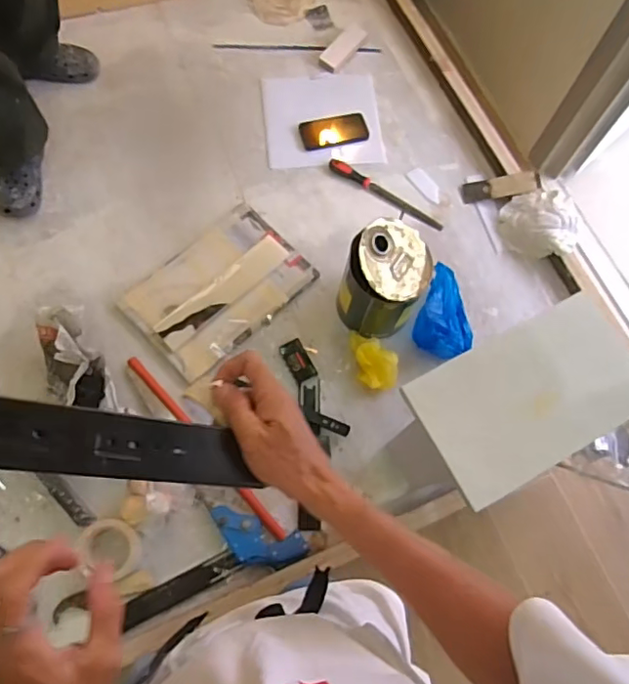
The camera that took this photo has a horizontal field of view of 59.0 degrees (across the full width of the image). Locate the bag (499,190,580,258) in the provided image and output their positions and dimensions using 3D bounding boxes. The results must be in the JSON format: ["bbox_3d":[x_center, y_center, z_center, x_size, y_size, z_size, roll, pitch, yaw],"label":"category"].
[{"bbox_3d":[0.511,-0.268,1.273,0.153,0.069,0.165,-4,71,-5],"label":"bag"}]

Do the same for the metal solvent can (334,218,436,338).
[{"bbox_3d":[0.139,-0.113,1.100,0.142,0.249,0.144,1,70,-3],"label":"metal solvent can"}]

